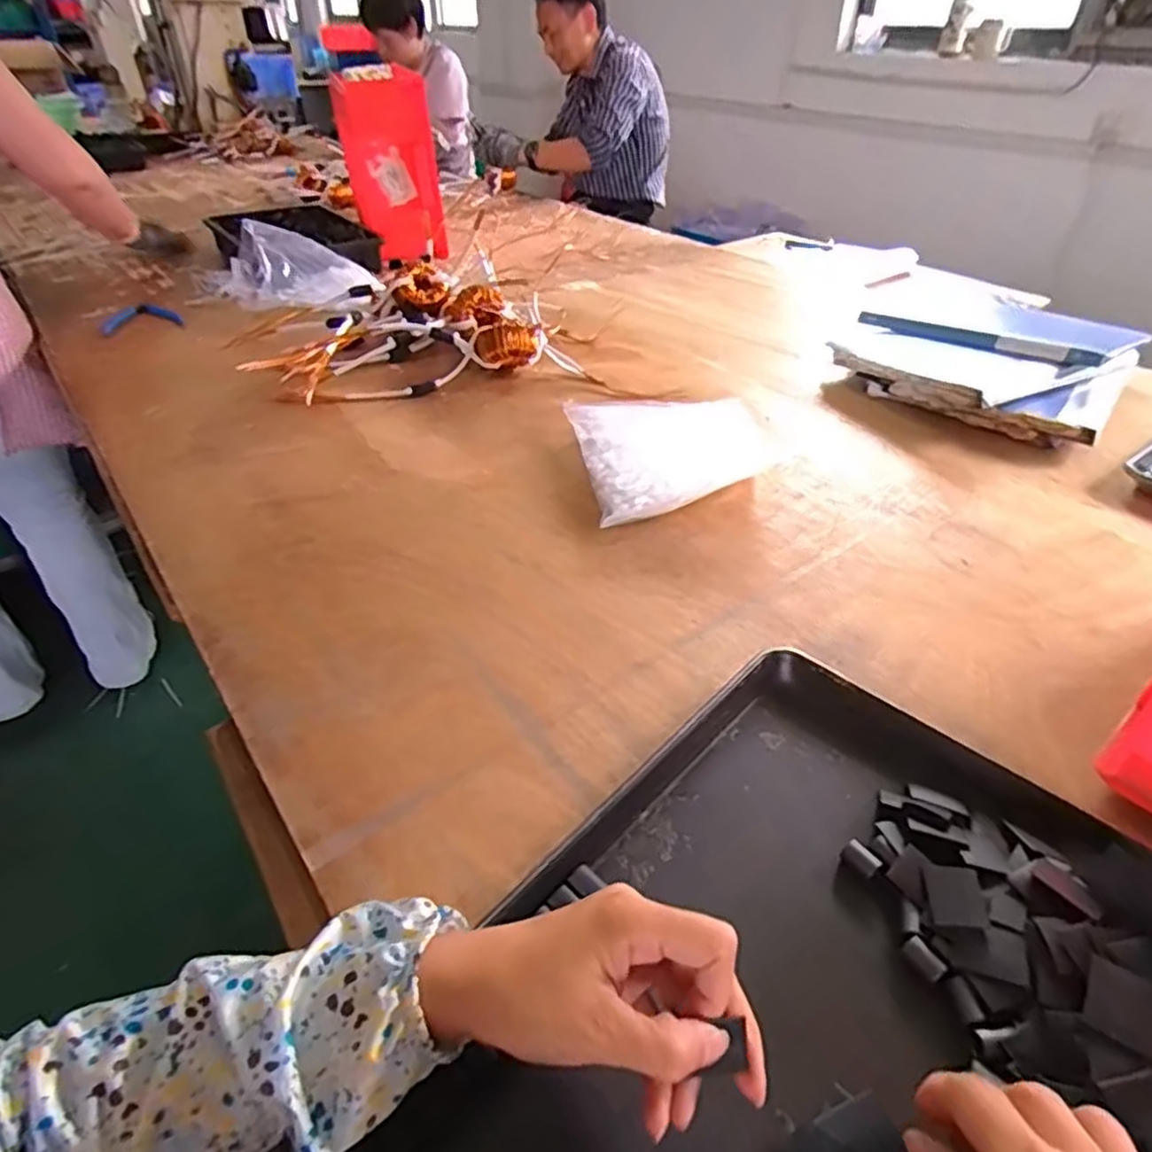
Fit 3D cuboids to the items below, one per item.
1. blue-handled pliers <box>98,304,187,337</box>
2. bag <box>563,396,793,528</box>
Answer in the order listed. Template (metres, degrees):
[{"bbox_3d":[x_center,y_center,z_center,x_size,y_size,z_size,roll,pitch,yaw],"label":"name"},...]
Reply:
[{"bbox_3d":[-0.698,-0.412,1.120,0.116,0.016,0.100,-21,45,-24],"label":"blue-handled pliers"},{"bbox_3d":[0.121,-0.135,0.756,0.226,0.035,0.224,-6,40,-8],"label":"bag"}]

